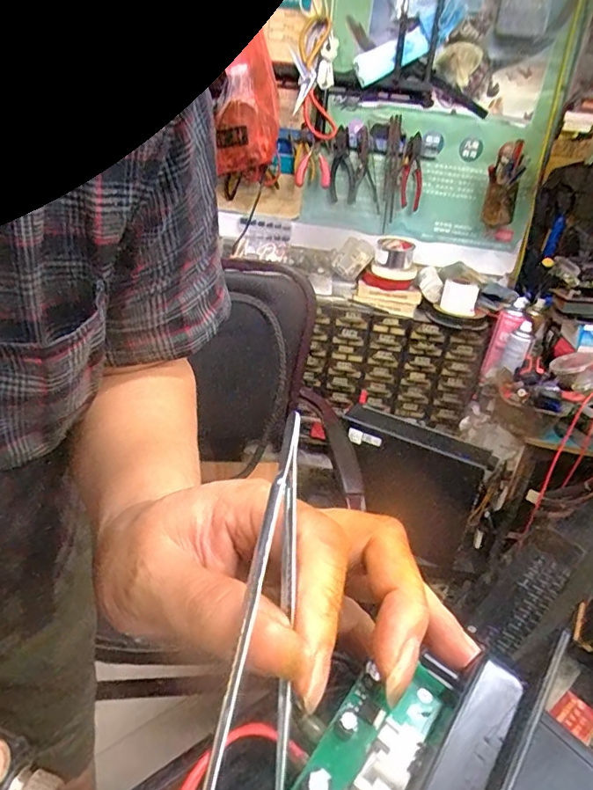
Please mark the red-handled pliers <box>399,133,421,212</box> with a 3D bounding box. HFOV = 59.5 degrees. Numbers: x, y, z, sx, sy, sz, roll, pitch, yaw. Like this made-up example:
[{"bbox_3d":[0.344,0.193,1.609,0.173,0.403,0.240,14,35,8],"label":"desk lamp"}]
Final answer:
[{"bbox_3d":[0.261,-0.497,1.158,0.050,0.149,0.020,15,28,13],"label":"red-handled pliers"}]

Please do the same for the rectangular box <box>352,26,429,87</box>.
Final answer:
[{"bbox_3d":[0.196,-0.704,1.079,0.151,0.054,0.020,-16,21,20],"label":"rectangular box"}]

